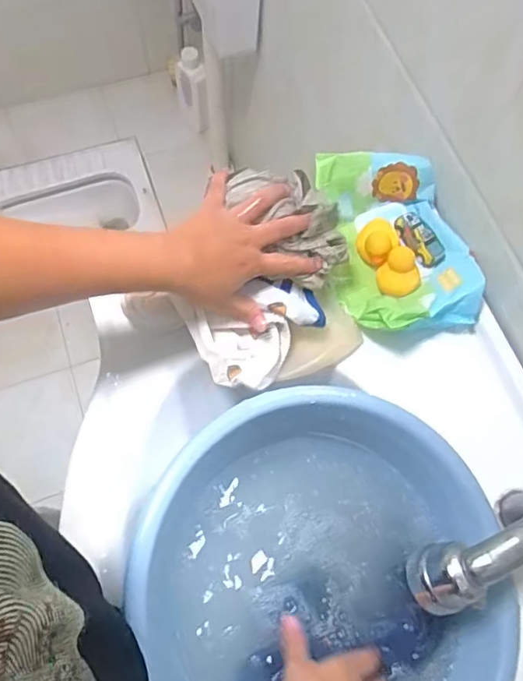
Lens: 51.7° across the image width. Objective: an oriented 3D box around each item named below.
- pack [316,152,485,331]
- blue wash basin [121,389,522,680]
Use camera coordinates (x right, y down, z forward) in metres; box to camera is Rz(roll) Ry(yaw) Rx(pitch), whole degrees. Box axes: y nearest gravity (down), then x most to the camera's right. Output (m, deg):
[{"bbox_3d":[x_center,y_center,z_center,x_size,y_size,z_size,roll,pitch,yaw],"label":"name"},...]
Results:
[{"bbox_3d":[0.152,-0.108,0.600,0.146,0.078,0.201,-14,70,-8],"label":"pack"},{"bbox_3d":[0.063,0.219,0.485,0.335,0.098,0.299,41,72,12],"label":"blue wash basin"}]

